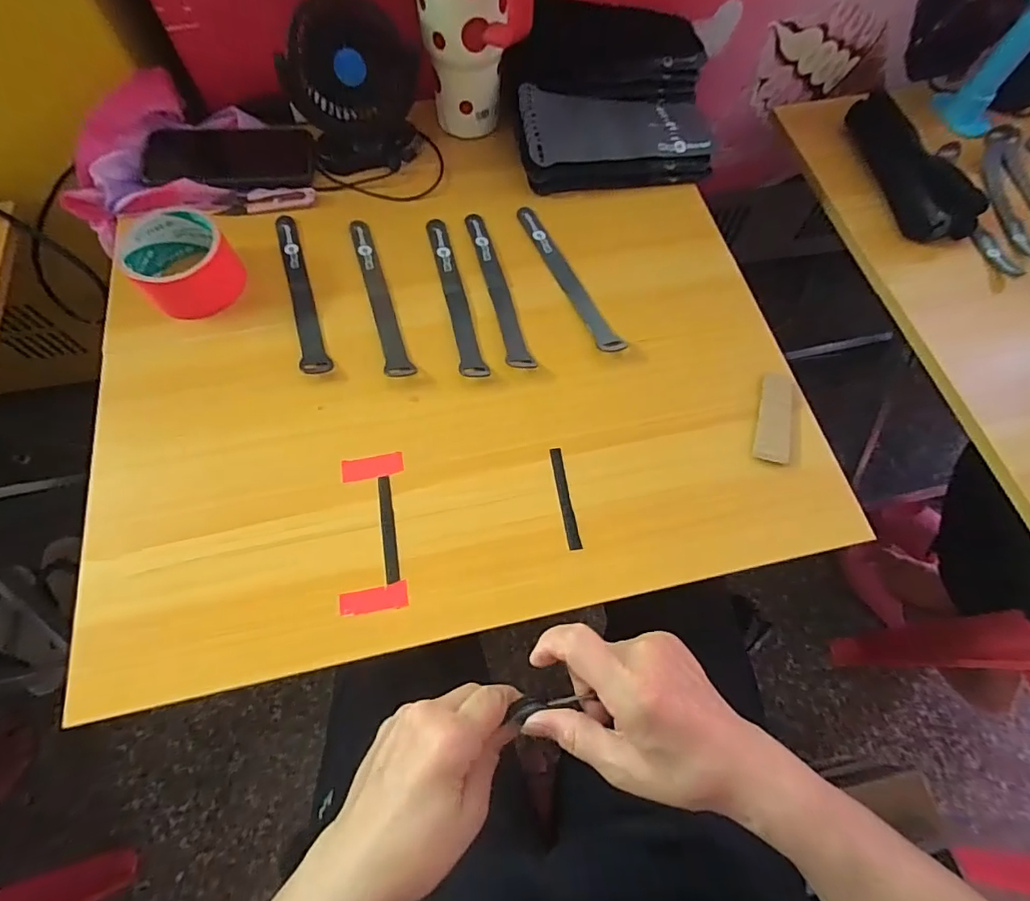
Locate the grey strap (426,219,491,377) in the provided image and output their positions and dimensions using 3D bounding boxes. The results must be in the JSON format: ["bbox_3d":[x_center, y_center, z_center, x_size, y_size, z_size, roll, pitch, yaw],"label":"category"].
[{"bbox_3d":[-0.056,-0.148,0.476,0.023,0.004,0.189,-12,66,-6],"label":"grey strap"}]

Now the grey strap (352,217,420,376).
[{"bbox_3d":[-0.128,-0.145,0.472,0.023,0.004,0.189,-17,67,-11],"label":"grey strap"}]

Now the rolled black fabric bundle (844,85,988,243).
[{"bbox_3d":[0.450,-0.329,0.579,0.062,0.035,0.204,-7,67,-5],"label":"rolled black fabric bundle"}]

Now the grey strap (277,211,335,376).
[{"bbox_3d":[-0.198,-0.150,0.474,0.025,0.004,0.189,-13,66,-14],"label":"grey strap"}]

